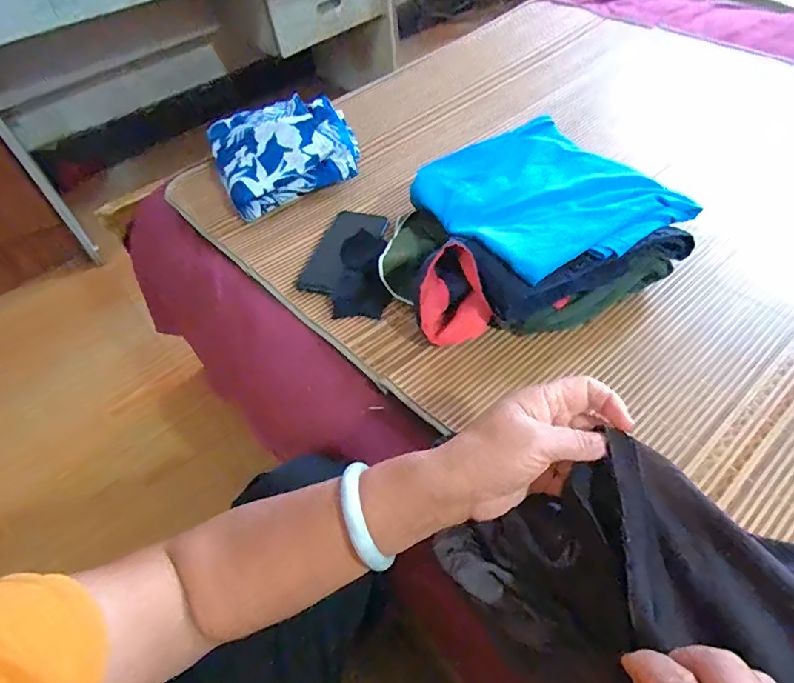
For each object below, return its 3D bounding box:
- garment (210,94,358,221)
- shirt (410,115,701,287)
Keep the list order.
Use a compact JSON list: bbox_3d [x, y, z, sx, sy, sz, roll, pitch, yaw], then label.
[{"bbox_3d":[-0.179,-0.312,0.773,0.221,0.083,0.213,-22,52,-12],"label":"garment"},{"bbox_3d":[0.170,-0.178,0.579,0.234,0.027,0.259,-27,54,-16],"label":"shirt"}]

